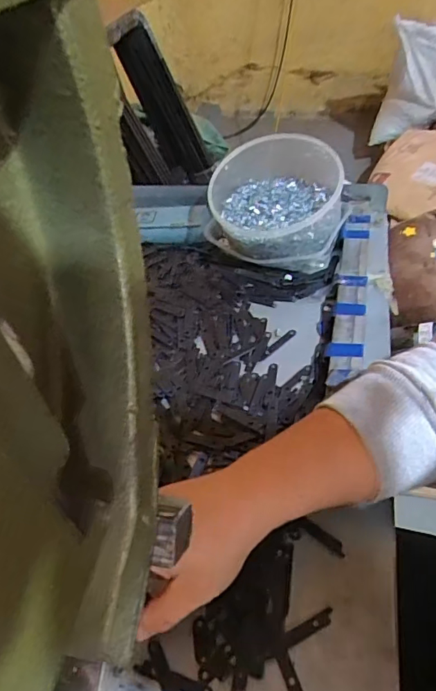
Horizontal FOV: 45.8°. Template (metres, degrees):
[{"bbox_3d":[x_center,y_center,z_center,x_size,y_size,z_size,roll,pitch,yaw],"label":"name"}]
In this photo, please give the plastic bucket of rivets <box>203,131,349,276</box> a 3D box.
[{"bbox_3d":[0.068,-0.175,0.616,0.156,0.101,0.164,-4,46,5],"label":"plastic bucket of rivets"}]

